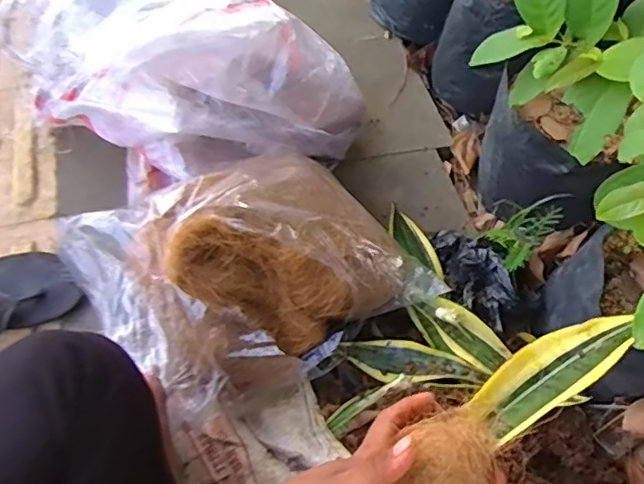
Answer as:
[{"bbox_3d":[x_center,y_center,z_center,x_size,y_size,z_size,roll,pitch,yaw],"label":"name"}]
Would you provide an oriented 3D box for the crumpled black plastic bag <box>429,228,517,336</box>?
[{"bbox_3d":[0.201,0.040,0.764,0.076,0.065,0.172,-12,59,-8],"label":"crumpled black plastic bag"}]

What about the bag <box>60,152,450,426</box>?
[{"bbox_3d":[-0.087,0.024,0.680,0.362,0.175,0.271,-28,63,-17],"label":"bag"}]

